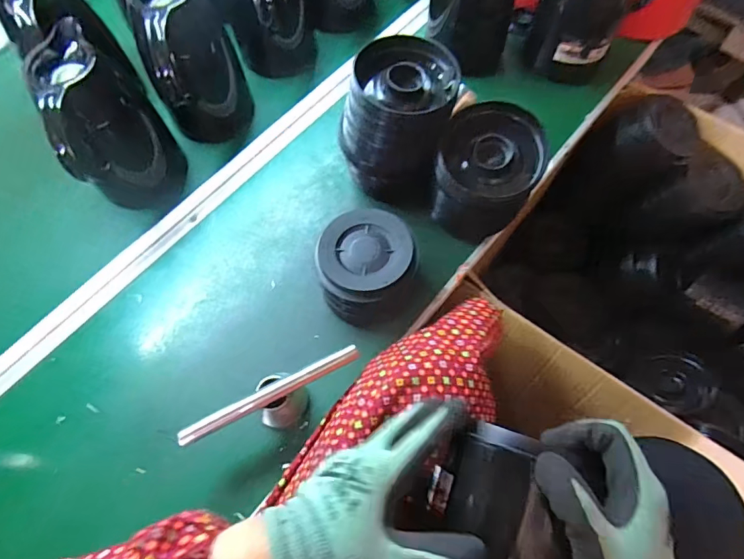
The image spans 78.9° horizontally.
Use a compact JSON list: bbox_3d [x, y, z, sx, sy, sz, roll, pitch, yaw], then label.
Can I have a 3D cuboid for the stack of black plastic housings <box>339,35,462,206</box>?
[{"bbox_3d":[0.033,-0.196,0.586,0.138,0.177,0.123,19,68,11],"label":"stack of black plastic housings"}]

